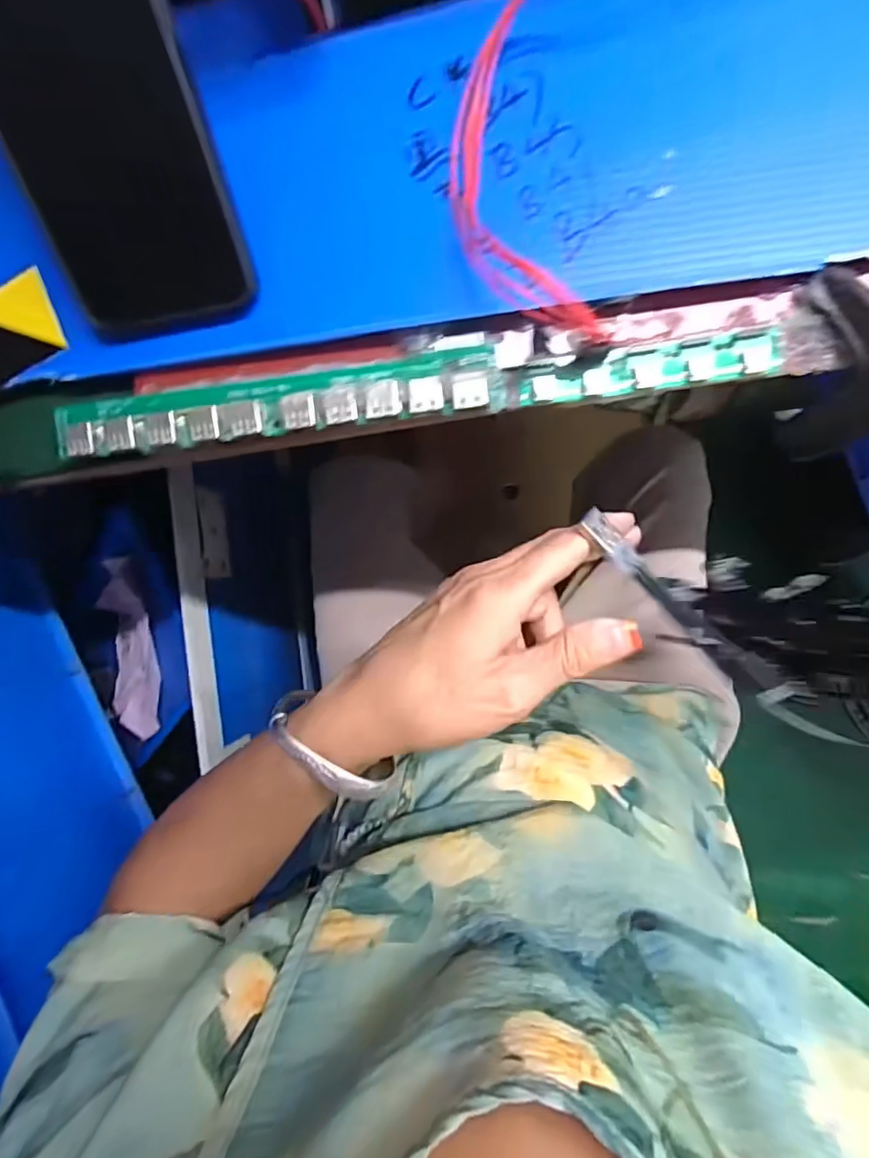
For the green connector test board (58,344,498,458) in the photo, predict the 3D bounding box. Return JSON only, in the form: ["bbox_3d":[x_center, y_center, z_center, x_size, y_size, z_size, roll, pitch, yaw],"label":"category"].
[{"bbox_3d":[-0.072,-0.075,0.243,0.196,0.008,0.027,-5,91,8],"label":"green connector test board"}]

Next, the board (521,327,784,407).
[{"bbox_3d":[0.084,-0.083,0.225,0.097,0.005,0.017,-5,91,8],"label":"board"}]

